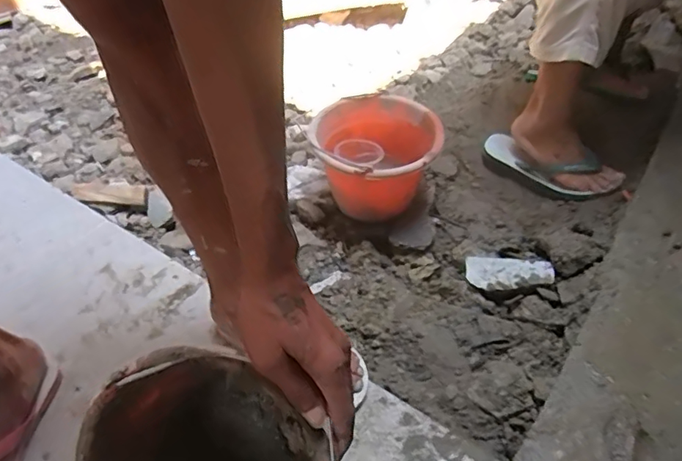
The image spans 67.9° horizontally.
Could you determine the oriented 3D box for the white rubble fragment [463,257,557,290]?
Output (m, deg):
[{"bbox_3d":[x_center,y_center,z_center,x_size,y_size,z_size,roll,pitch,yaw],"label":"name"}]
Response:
[{"bbox_3d":[0.281,0.071,0.842,0.139,0.025,0.056,-1,43,6],"label":"white rubble fragment"}]

